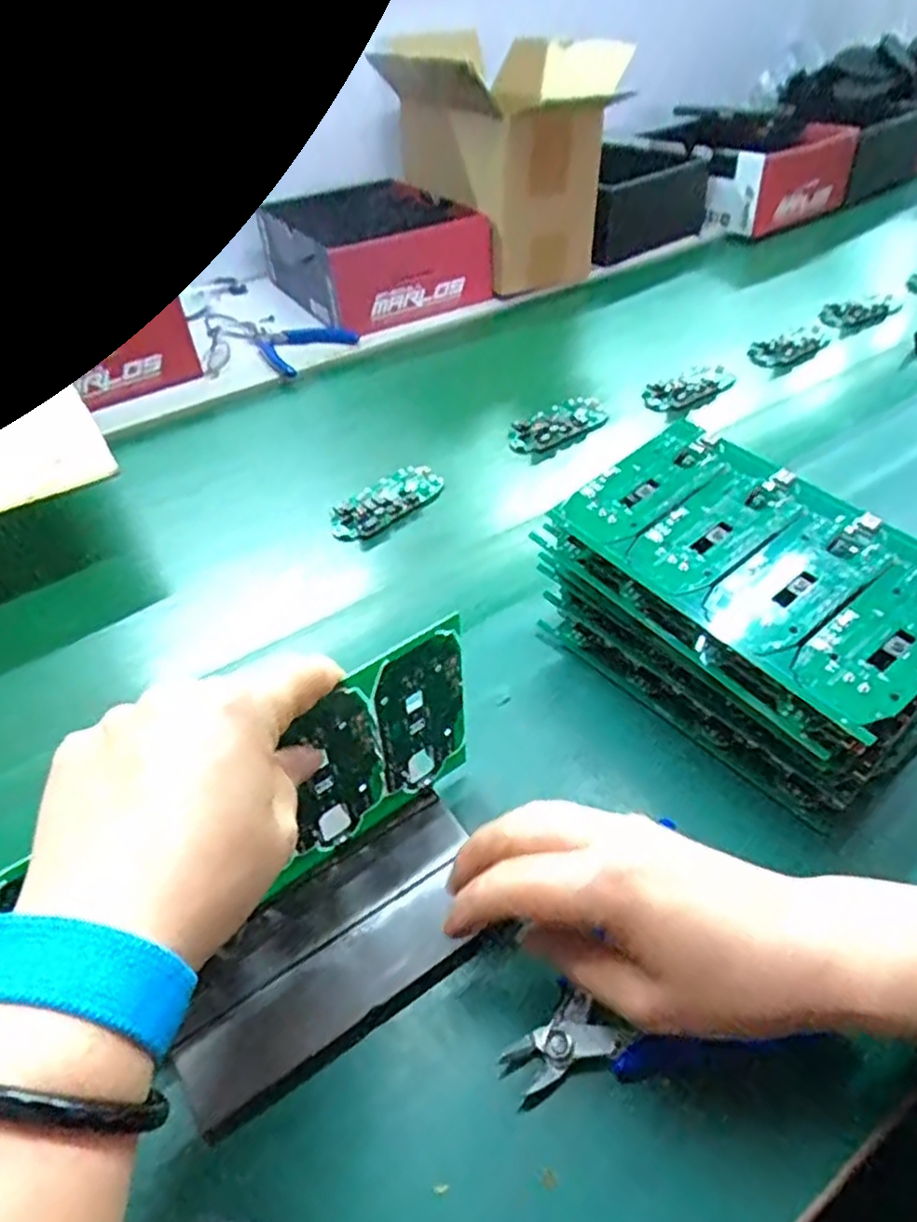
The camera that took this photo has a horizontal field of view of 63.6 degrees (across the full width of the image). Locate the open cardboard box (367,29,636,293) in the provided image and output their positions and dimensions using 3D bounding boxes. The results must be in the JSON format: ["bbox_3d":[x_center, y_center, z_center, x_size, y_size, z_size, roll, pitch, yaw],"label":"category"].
[{"bbox_3d":[0.056,-0.492,0.822,0.177,0.203,0.203,-25,49,-21],"label":"open cardboard box"}]

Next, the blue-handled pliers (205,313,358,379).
[{"bbox_3d":[-0.196,-0.305,0.803,0.099,0.015,0.172,-36,53,-29],"label":"blue-handled pliers"}]

